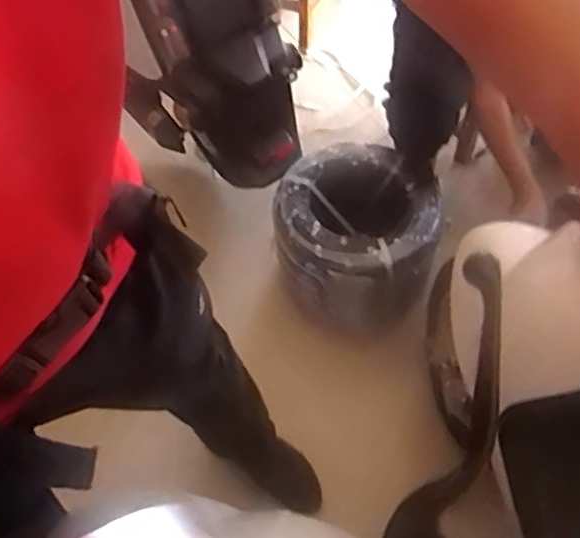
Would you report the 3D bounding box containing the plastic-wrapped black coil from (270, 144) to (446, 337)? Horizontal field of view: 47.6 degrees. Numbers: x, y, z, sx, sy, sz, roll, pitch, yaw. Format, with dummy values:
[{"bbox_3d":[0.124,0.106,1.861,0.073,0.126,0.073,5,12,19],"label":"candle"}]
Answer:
[{"bbox_3d":[0.137,-0.064,1.371,0.304,0.219,0.327,-2,60,3],"label":"plastic-wrapped black coil"}]

